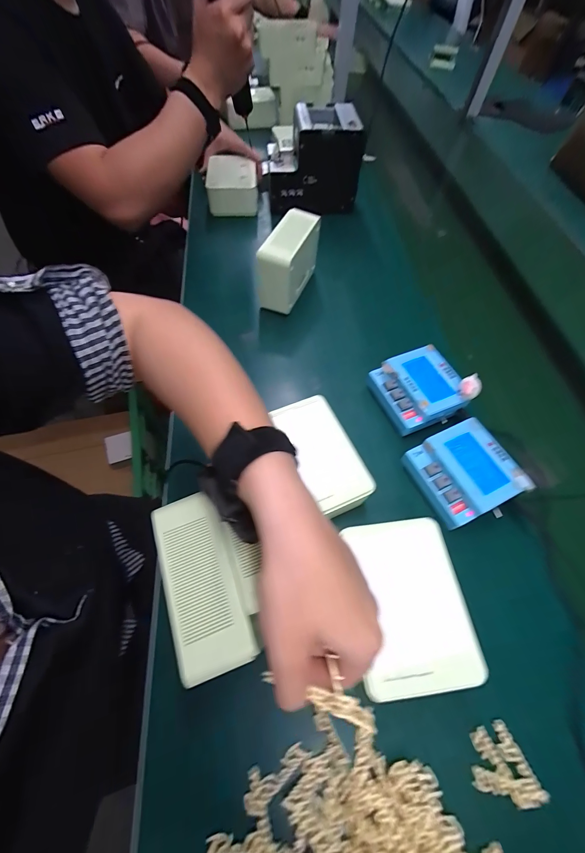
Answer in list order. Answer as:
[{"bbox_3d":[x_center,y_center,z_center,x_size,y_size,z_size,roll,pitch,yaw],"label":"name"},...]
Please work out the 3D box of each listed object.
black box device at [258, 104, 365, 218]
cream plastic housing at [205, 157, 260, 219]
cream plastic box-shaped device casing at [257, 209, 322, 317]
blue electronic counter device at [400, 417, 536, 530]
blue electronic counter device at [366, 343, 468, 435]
[{"bbox_3d":[0.041,-0.565,0.686,0.182,0.140,0.158,-4,59,-5],"label":"black box device"},{"bbox_3d":[-0.134,-0.539,0.723,0.109,0.064,0.151,-4,59,-5],"label":"cream plastic housing"},{"bbox_3d":[-0.006,-0.276,0.540,0.057,0.105,0.131,21,60,10],"label":"cream plastic box-shaped device casing"},{"bbox_3d":[0.206,0.057,0.394,0.100,0.048,0.103,-21,64,-16],"label":"blue electronic counter device"},{"bbox_3d":[0.173,-0.050,0.452,0.098,0.051,0.102,-18,61,-13],"label":"blue electronic counter device"}]

